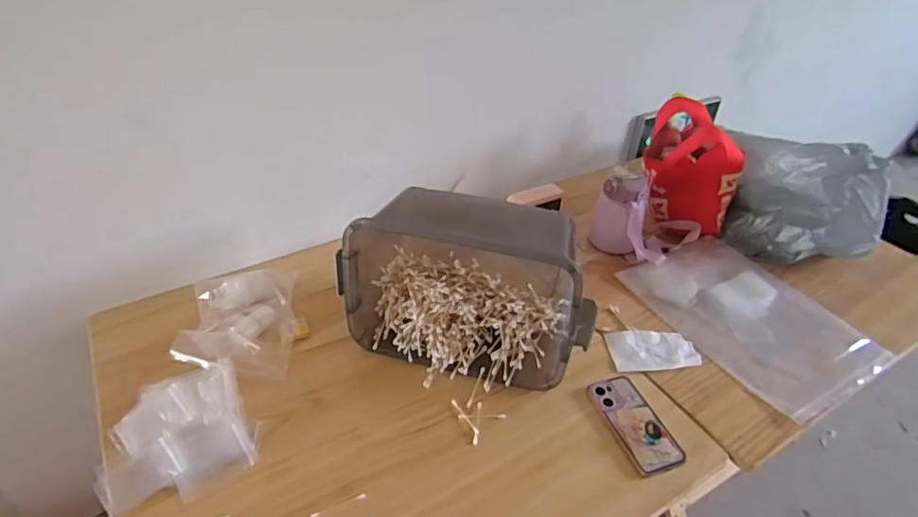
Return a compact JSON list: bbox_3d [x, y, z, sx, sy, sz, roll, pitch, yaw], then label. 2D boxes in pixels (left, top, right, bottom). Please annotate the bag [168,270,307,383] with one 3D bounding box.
[{"bbox_3d":[-0.380,0.100,0.947,0.209,0.037,0.232,1,41,-4],"label":"bag"}]

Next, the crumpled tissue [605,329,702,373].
[{"bbox_3d":[0.342,0.158,0.950,0.148,0.021,0.090,2,41,-3],"label":"crumpled tissue"}]

